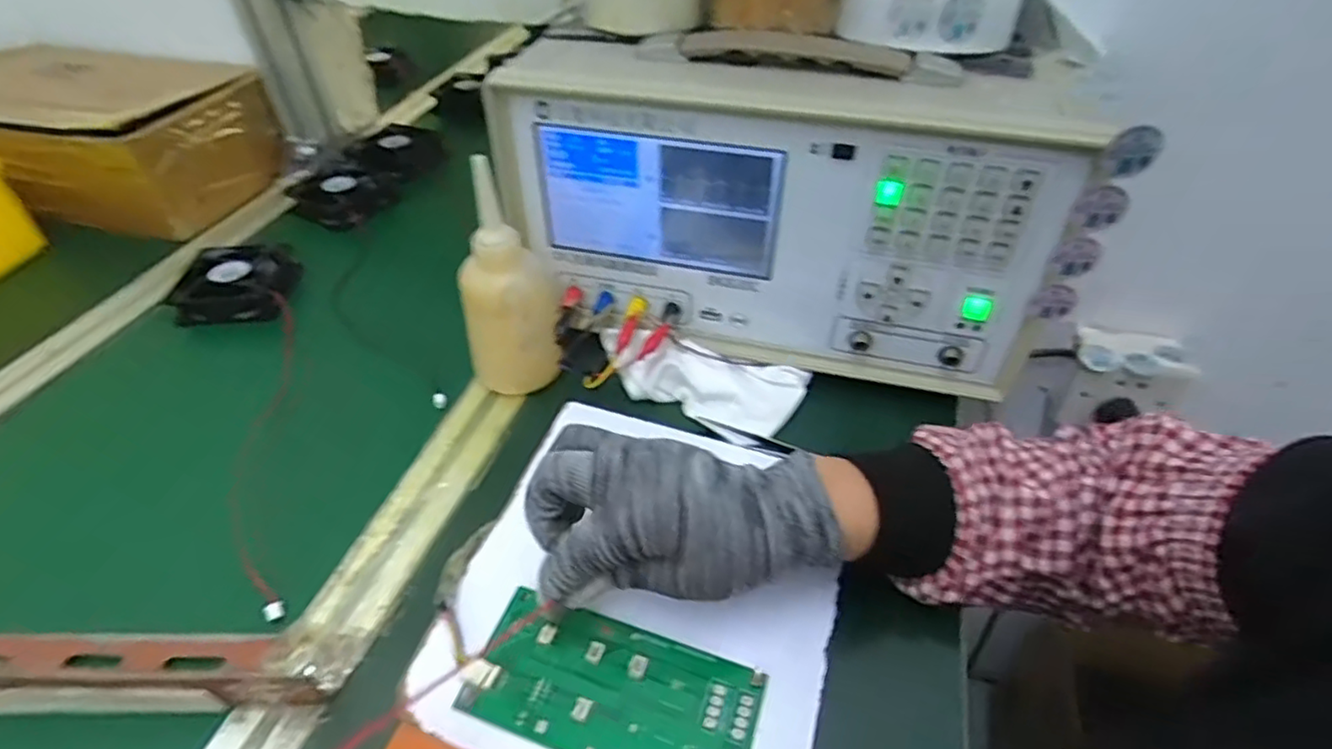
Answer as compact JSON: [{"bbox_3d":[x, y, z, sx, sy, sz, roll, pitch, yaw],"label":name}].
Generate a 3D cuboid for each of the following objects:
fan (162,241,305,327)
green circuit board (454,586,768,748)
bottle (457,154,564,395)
[{"bbox_3d":[-0.364,-0.079,0.562,0.086,0.020,0.083,-6,43,-5],"label":"fan"},{"bbox_3d":[-0.025,0.148,0.315,0.132,0.008,0.064,13,45,14],"label":"green circuit board"},{"bbox_3d":[-0.108,-0.067,0.449,0.062,0.137,0.068,-7,43,-7],"label":"bottle"}]

